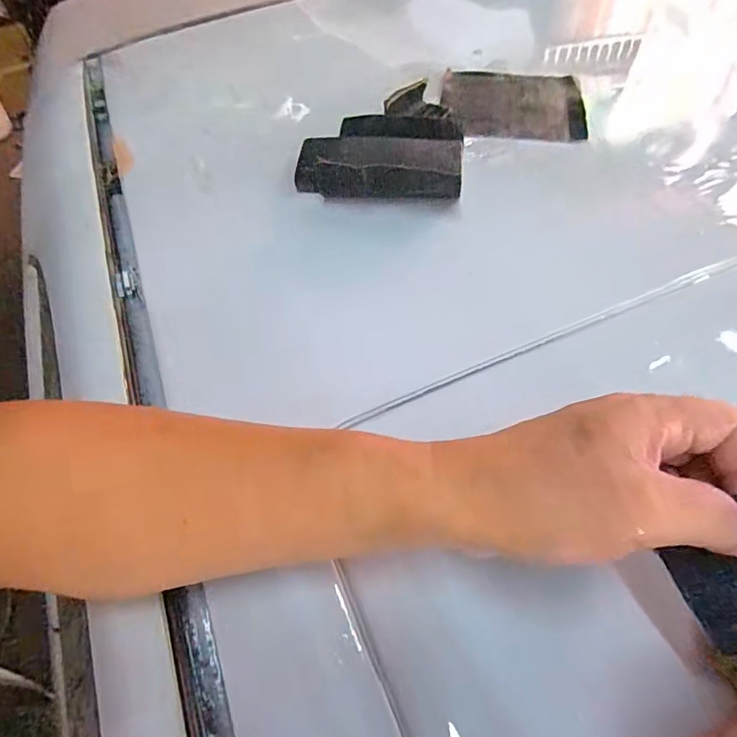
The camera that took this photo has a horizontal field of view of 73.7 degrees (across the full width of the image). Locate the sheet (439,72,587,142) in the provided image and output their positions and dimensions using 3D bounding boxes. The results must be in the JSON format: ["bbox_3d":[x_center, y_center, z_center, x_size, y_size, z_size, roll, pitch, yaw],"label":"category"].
[{"bbox_3d":[0.142,-0.259,0.482,0.130,0.007,0.117,1,58,2],"label":"sheet"}]

